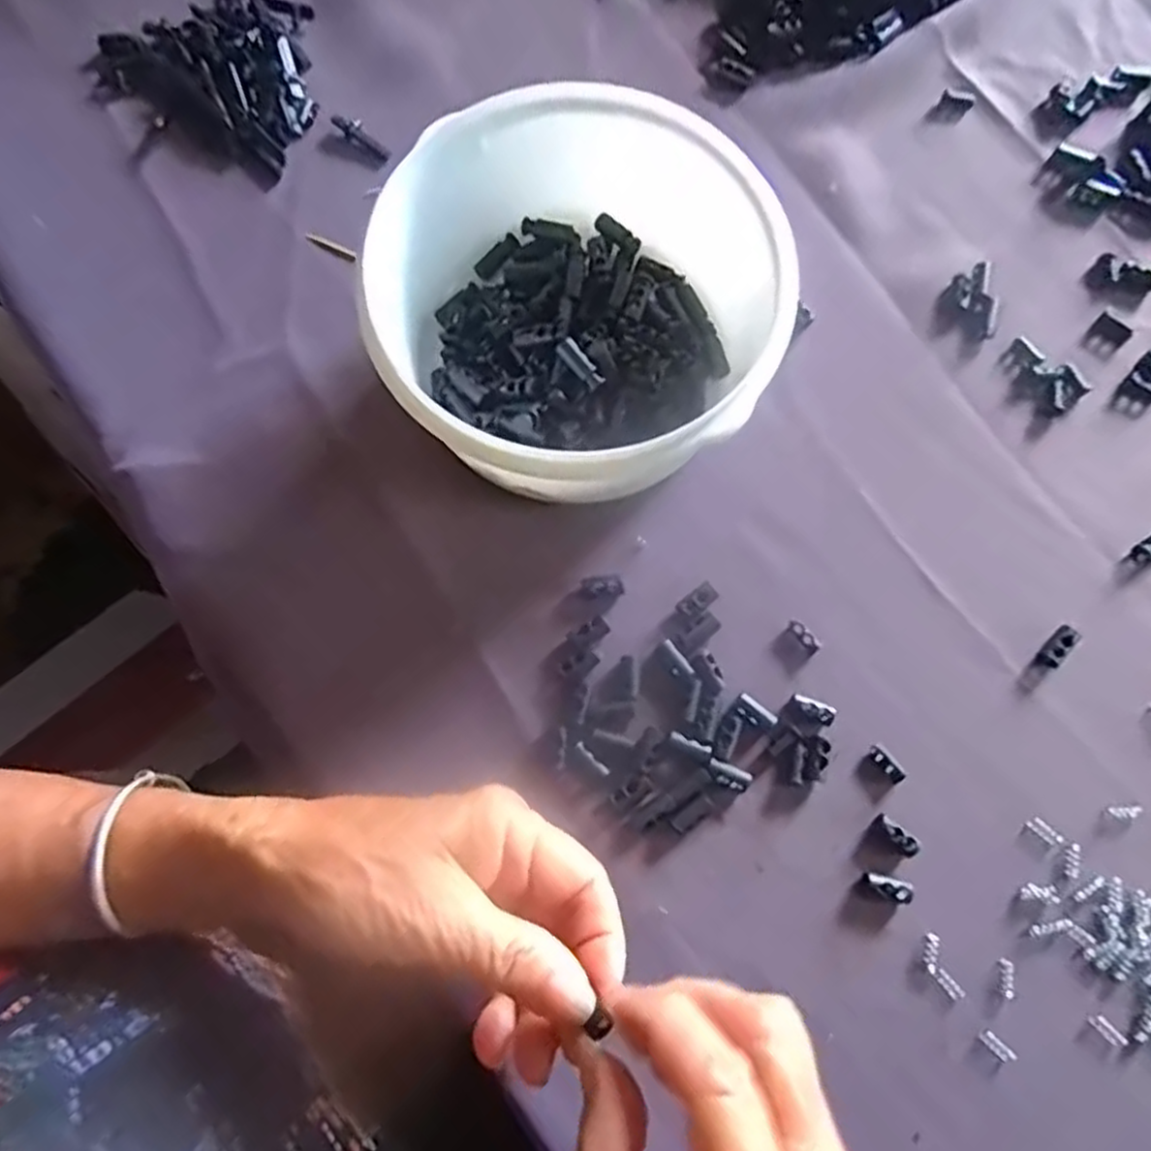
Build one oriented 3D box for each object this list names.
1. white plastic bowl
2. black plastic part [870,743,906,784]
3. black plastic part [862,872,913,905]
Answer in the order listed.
[{"bbox_3d":[0.005,-0.110,0.307,0.161,0.075,0.170,39,81,8],"label":"white plastic bowl"},{"bbox_3d":[0.131,0.078,0.305,0.008,0.004,0.017,-37,80,-6],"label":"black plastic part"},{"bbox_3d":[0.125,0.125,0.292,0.018,0.008,0.009,21,79,5],"label":"black plastic part"}]

